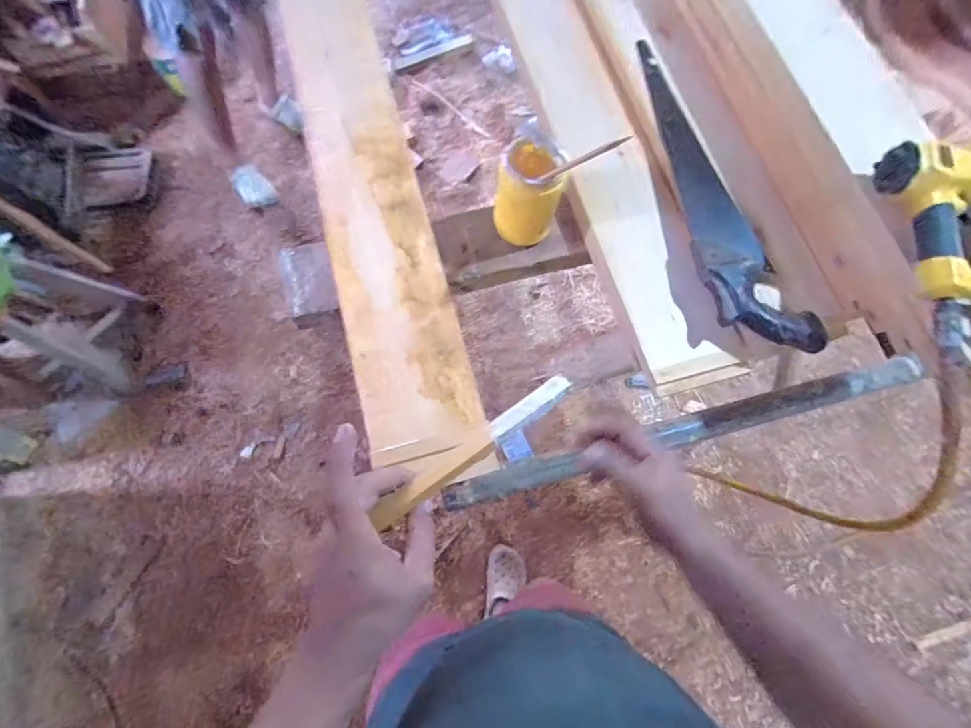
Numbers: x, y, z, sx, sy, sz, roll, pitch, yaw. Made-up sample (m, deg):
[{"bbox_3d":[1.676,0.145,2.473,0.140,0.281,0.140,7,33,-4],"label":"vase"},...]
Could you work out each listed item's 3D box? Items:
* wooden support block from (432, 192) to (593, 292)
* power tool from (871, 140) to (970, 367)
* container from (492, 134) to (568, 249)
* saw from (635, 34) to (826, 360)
[{"bbox_3d":[0.043,-0.207,0.756,0.248,0.038,0.131,-12,73,-6],"label":"wooden support block"},{"bbox_3d":[0.577,-0.135,0.523,0.147,0.051,0.266,2,72,-2],"label":"power tool"},{"bbox_3d":[0.066,-0.264,0.672,0.094,0.118,0.113,7,72,0],"label":"container"},{"bbox_3d":[0.337,-0.292,0.697,0.120,0.045,0.612,-12,73,-7],"label":"saw"}]

